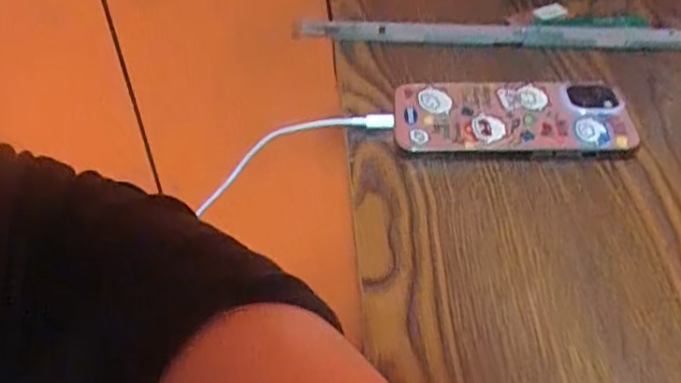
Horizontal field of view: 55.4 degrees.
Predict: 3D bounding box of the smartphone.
[{"bbox_3d":[0.103,-0.047,0.391,0.138,0.009,0.062,0,52,-2],"label":"smartphone"}]

